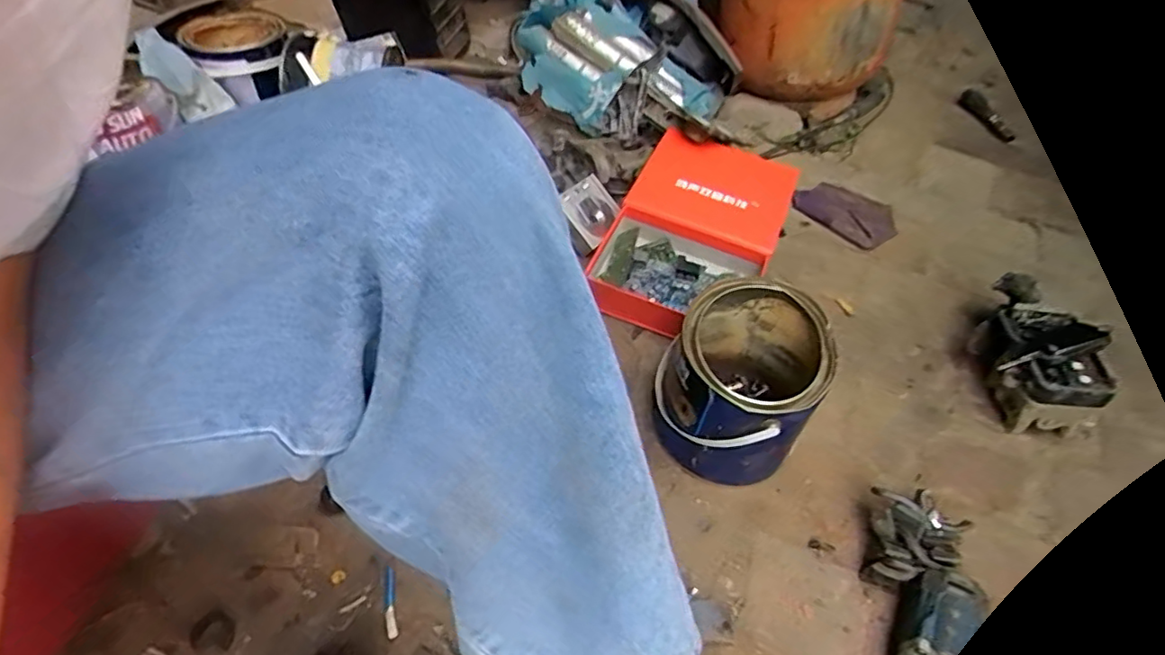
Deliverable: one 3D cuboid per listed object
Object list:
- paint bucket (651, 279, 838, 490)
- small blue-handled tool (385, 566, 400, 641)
[{"bbox_3d":[0.159,0.056,0.648,0.154,0.149,0.166,21,49,17],"label":"paint bucket"},{"bbox_3d":[-0.173,0.248,0.566,0.010,0.006,0.060,-7,64,-9],"label":"small blue-handled tool"}]

